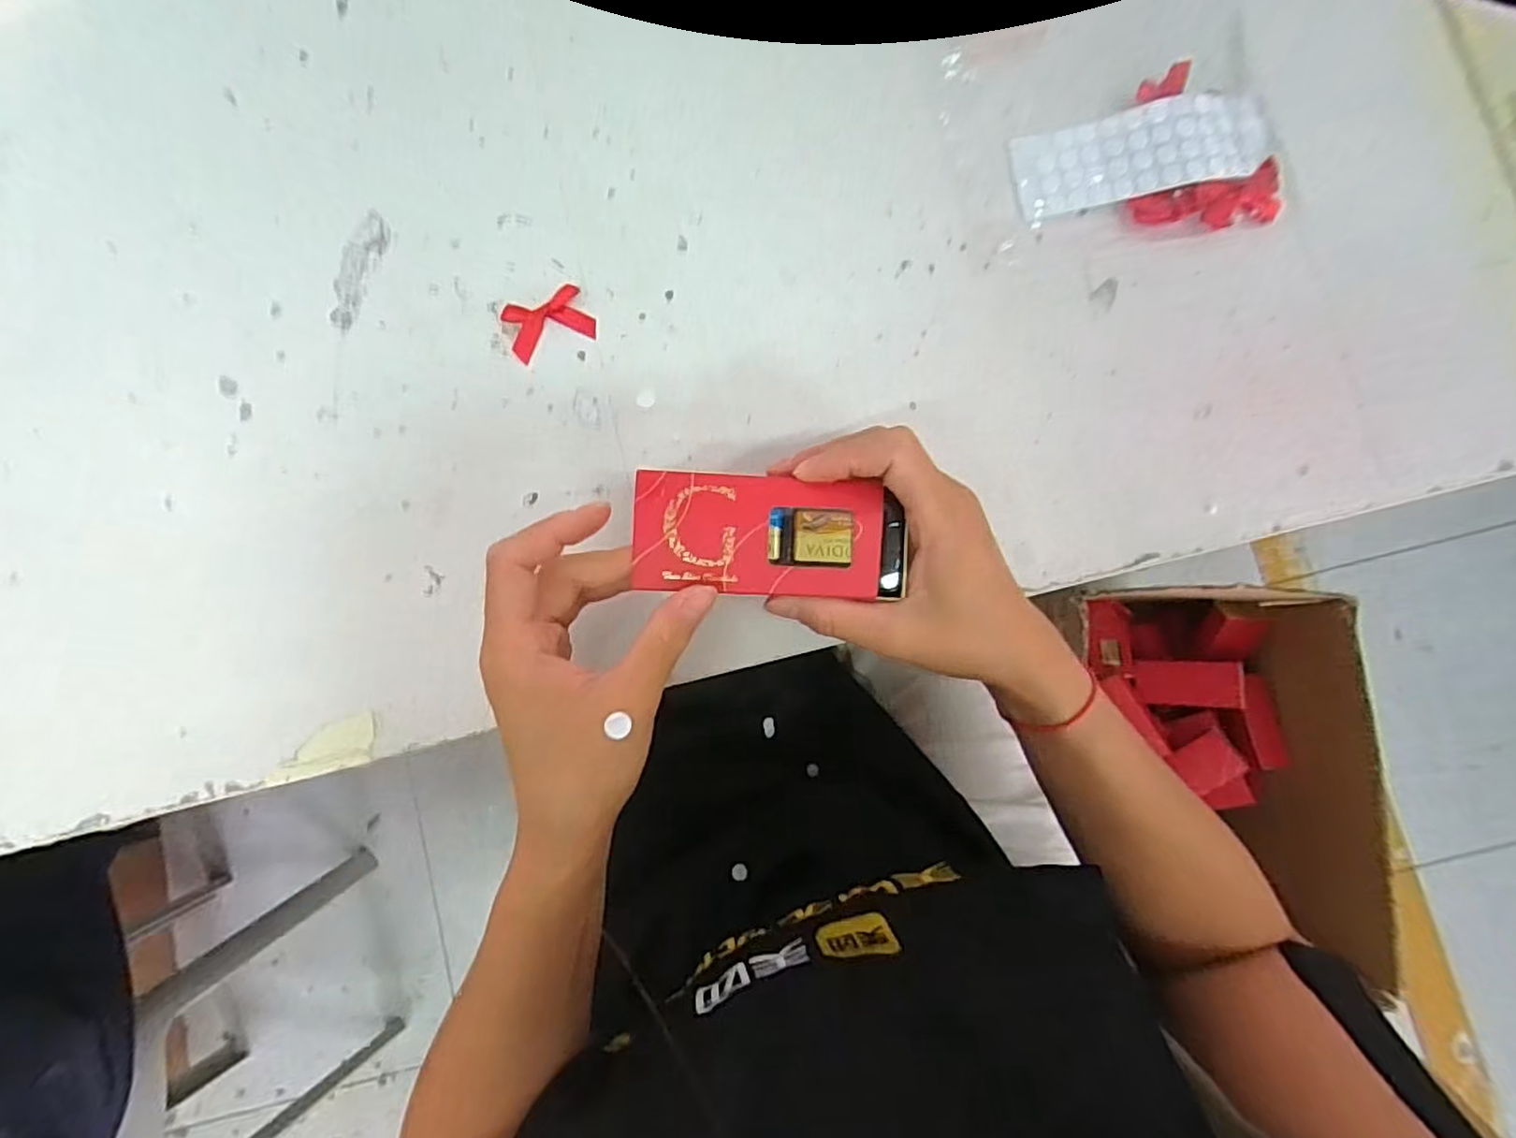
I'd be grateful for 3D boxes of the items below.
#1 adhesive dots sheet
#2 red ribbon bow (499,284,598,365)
[{"bbox_3d":[0.203,-0.219,0.354,0.131,0.011,0.046,-10,84,0],"label":"adhesive dots sheet"},{"bbox_3d":[-0.110,-0.130,0.357,0.045,0.004,0.032,-18,84,-1],"label":"red ribbon bow"}]

